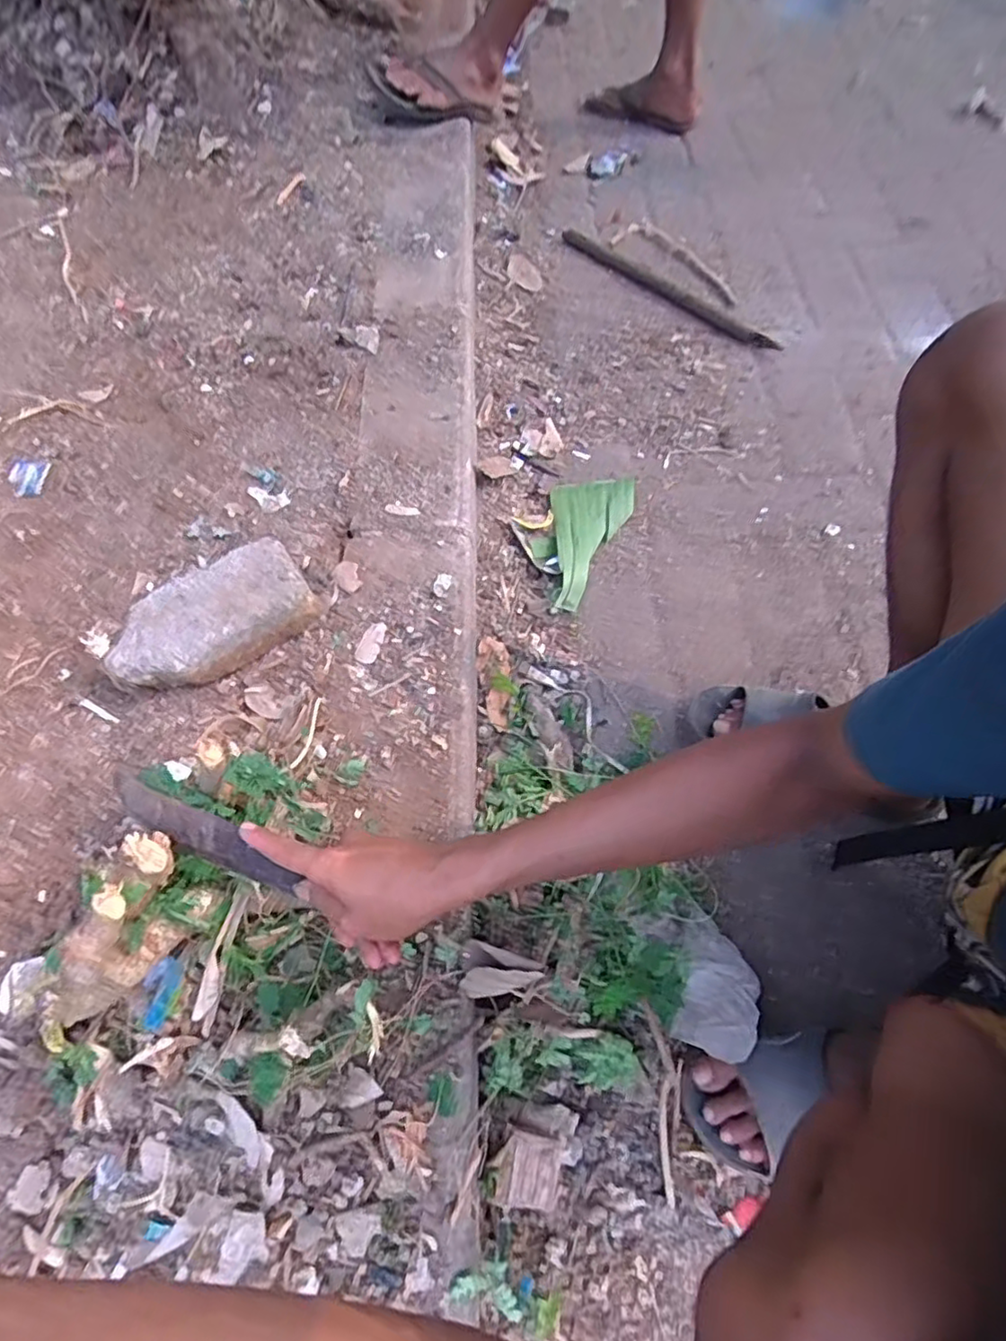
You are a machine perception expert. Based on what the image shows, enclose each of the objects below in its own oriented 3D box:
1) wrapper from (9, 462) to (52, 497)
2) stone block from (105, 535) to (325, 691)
[{"bbox_3d":[-0.621,-0.250,0.828,0.054,0.009,0.051,3,62,3],"label":"wrapper"},{"bbox_3d":[-0.299,-0.051,0.659,0.200,0.066,0.100,-27,65,-12],"label":"stone block"}]

